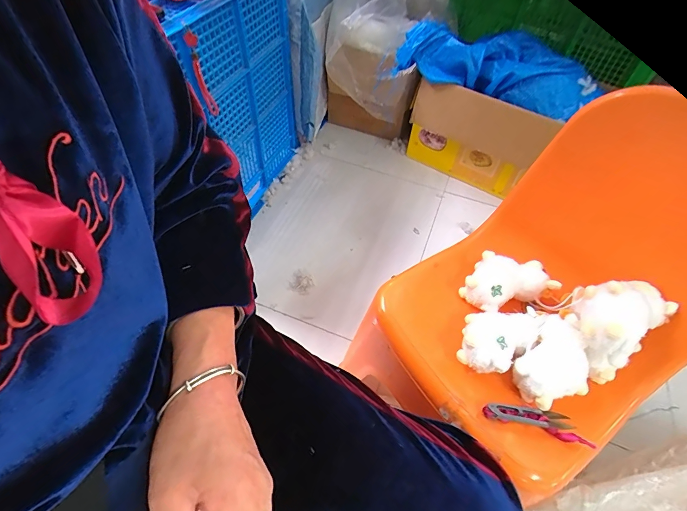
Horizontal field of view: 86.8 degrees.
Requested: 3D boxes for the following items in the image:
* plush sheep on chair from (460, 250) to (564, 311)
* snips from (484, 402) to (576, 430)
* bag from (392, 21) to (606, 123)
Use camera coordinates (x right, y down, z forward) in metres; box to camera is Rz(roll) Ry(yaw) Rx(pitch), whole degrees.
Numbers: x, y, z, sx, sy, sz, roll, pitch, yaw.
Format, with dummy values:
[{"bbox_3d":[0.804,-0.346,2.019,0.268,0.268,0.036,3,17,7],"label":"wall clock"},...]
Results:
[{"bbox_3d":[0.240,0.035,0.548,0.123,0.045,0.082,-14,54,-13],"label":"plush sheep on chair"},{"bbox_3d":[0.221,0.191,0.434,0.096,0.019,0.020,9,52,3],"label":"snips"},{"bbox_3d":[0.388,-0.506,0.976,0.485,0.146,0.227,37,59,23],"label":"bag"}]

